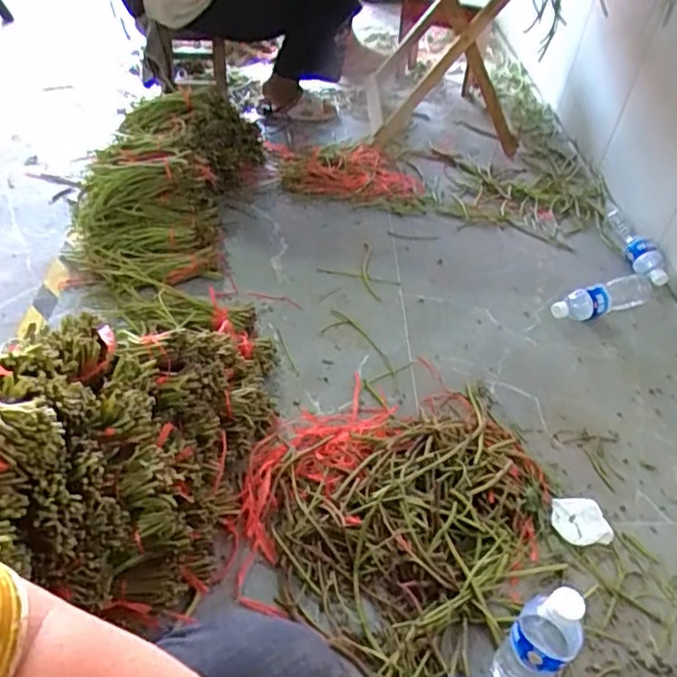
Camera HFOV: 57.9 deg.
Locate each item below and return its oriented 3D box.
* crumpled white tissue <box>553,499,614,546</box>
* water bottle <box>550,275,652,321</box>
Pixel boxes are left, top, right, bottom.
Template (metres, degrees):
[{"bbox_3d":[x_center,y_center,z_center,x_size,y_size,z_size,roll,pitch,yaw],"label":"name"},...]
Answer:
[{"bbox_3d":[0.356,0.272,0.911,0.081,0.016,0.075,-3,44,-10],"label":"crumpled white tissue"},{"bbox_3d":[0.558,-0.087,1.276,0.250,0.053,0.064,-16,47,-22],"label":"water bottle"}]

